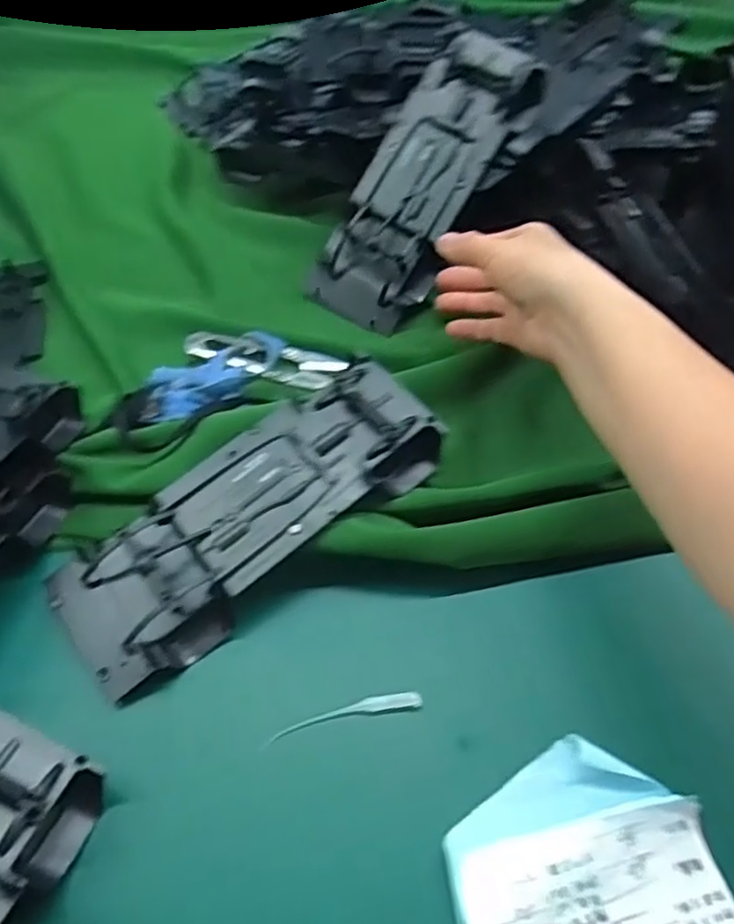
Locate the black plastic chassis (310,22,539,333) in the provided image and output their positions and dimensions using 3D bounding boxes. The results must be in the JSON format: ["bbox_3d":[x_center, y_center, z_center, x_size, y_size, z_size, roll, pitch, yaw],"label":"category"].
[{"bbox_3d":[0.035,-0.179,0.442,0.066,0.030,0.189,34,96,22],"label":"black plastic chassis"}]

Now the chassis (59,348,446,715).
[{"bbox_3d":[-0.053,0.025,0.328,0.190,0.027,0.068,-37,61,-12],"label":"chassis"}]

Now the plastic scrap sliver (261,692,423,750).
[{"bbox_3d":[-0.010,0.109,0.293,0.068,0.004,0.008,-12,70,-7],"label":"plastic scrap sliver"}]

